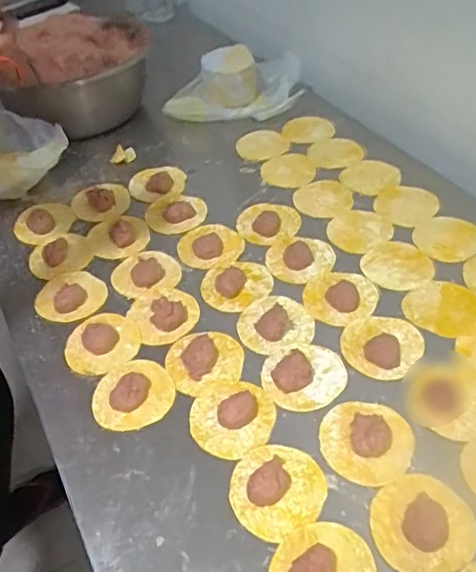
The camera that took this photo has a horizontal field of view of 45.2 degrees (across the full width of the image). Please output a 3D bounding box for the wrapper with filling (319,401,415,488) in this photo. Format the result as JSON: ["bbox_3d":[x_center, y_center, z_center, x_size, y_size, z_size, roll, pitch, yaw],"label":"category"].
[{"bbox_3d":[0.116,0.136,0.518,0.080,0.019,0.077,-2,47,2],"label":"wrapper with filling"}]

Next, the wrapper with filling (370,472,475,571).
[{"bbox_3d":[0.150,0.190,0.463,0.081,0.012,0.077,-2,47,2],"label":"wrapper with filling"}]

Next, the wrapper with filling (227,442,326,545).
[{"bbox_3d":[0.034,0.171,0.492,0.082,0.018,0.077,-26,50,-18],"label":"wrapper with filling"}]

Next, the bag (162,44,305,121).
[{"bbox_3d":[-0.001,-0.331,0.957,0.254,0.091,0.125,-23,47,-16],"label":"bag"}]

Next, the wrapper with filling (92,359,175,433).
[{"bbox_3d":[-0.105,0.105,0.576,0.077,0.018,0.081,-3,45,3],"label":"wrapper with filling"}]

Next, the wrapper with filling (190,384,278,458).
[{"bbox_3d":[-0.005,0.123,0.545,0.080,0.029,0.078,-2,47,2],"label":"wrapper with filling"}]

